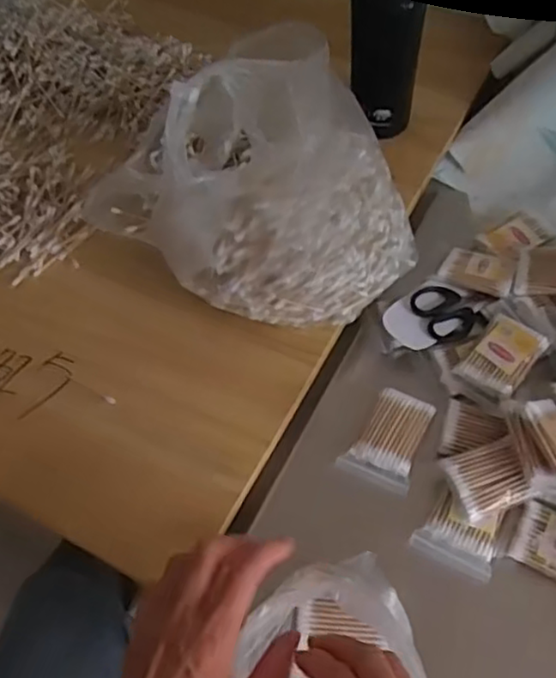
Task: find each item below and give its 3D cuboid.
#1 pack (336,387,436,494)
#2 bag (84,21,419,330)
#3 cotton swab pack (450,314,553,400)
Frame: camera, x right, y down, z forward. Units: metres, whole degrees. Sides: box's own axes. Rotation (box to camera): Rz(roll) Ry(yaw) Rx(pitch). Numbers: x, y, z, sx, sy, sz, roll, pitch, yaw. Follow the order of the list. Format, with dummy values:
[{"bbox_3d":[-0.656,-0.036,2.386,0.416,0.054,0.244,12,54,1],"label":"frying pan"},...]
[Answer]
[{"bbox_3d":[0.099,0.087,0.600,0.060,0.010,0.083,20,62,15],"label":"pack"},{"bbox_3d":[-0.003,-0.129,0.556,0.234,0.223,0.186,-33,65,-15],"label":"bag"},{"bbox_3d":[0.204,0.016,0.611,0.053,0.019,0.073,37,67,23],"label":"cotton swab pack"}]

